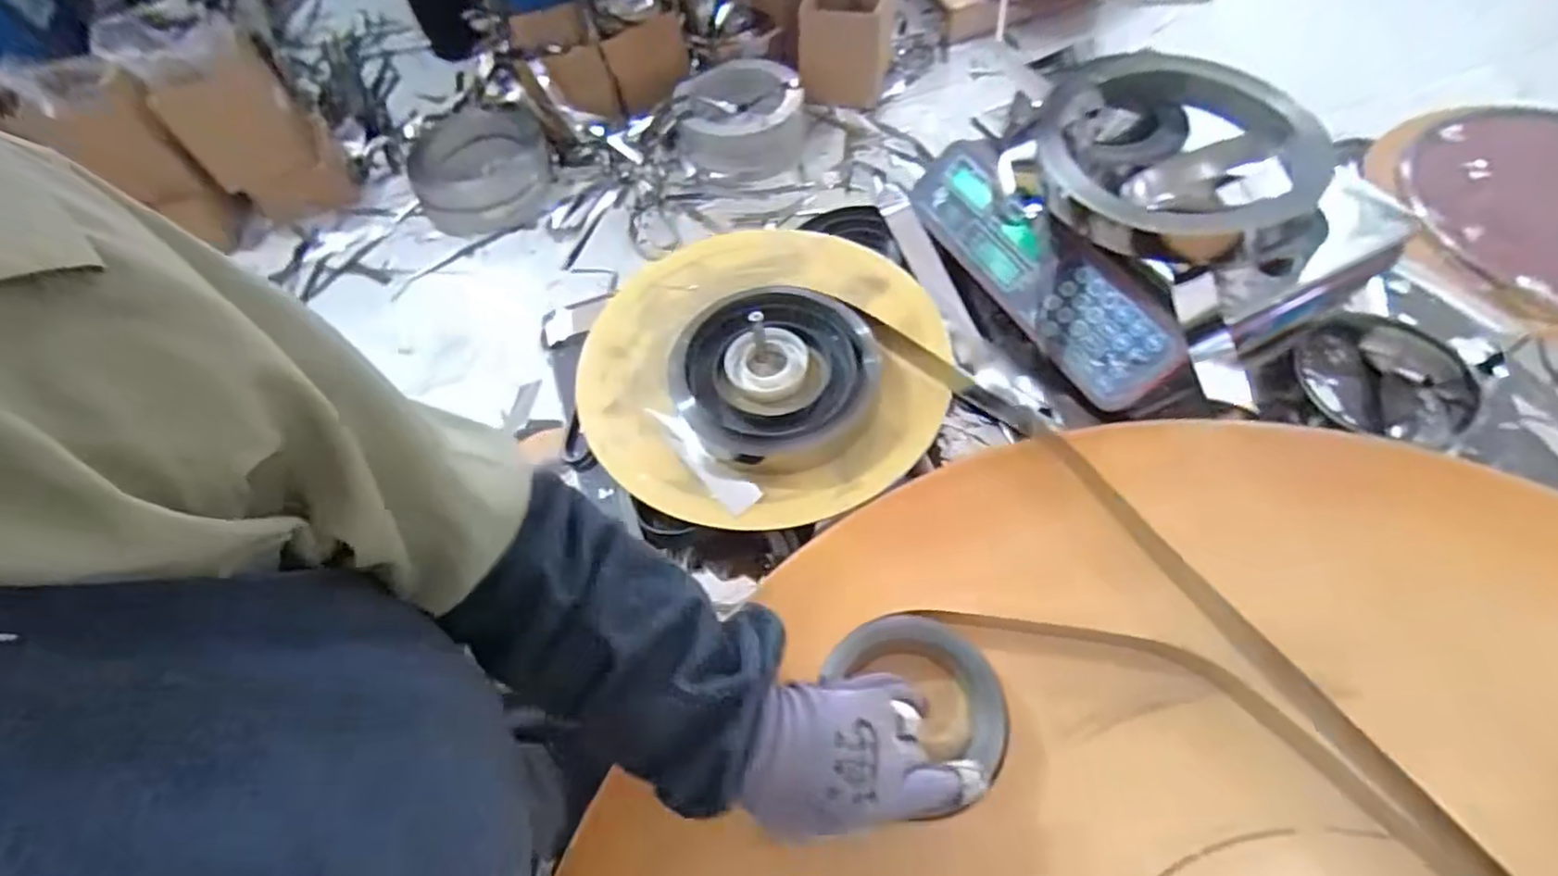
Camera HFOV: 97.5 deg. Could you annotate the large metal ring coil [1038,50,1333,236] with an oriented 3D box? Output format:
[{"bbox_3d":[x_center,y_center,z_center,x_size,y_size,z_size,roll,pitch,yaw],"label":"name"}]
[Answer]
[{"bbox_3d":[0.334,-0.255,0.577,0.218,0.039,0.231,-2,58,4],"label":"large metal ring coil"}]

